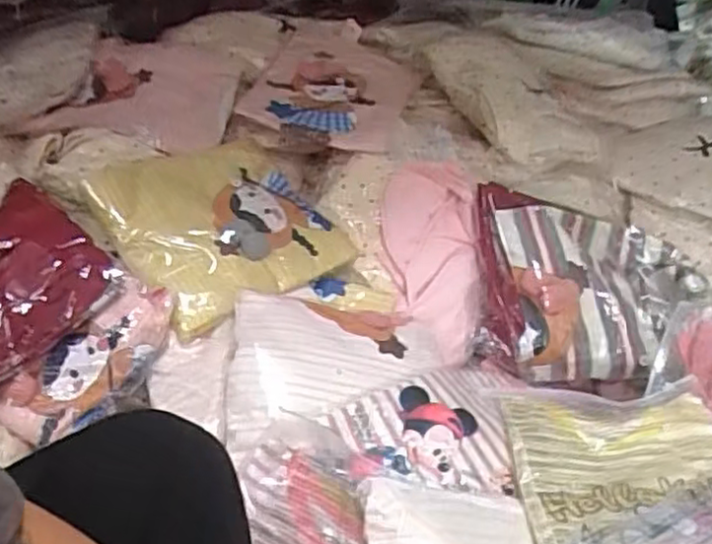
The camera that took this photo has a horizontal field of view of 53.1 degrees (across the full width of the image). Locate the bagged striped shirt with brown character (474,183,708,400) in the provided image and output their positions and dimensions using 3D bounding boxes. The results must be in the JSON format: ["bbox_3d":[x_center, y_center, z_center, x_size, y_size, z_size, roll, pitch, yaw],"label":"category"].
[{"bbox_3d":[0.275,0.028,0.842,0.280,0.065,0.221,11,72,-11],"label":"bagged striped shirt with brown character"}]

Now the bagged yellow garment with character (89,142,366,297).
[{"bbox_3d":[-0.153,-0.059,0.825,0.243,0.032,0.226,-28,69,-36],"label":"bagged yellow garment with character"}]

